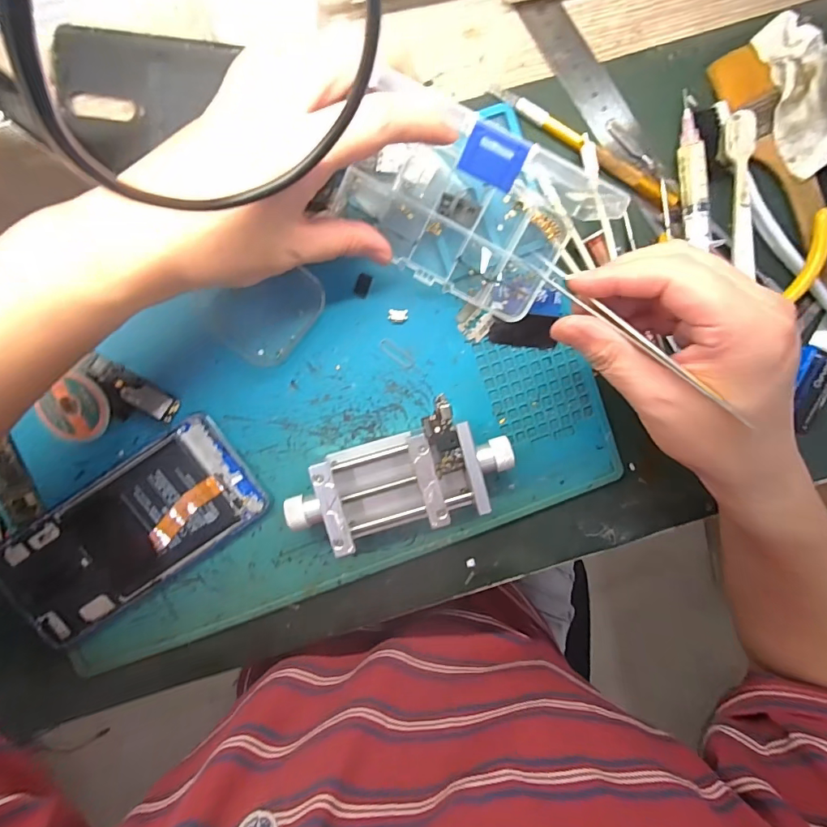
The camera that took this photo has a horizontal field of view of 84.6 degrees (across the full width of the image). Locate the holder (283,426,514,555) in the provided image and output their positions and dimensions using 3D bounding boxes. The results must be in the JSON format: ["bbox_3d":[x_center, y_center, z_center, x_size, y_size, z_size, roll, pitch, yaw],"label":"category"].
[{"bbox_3d":[-0.008,0.043,0.280,0.135,0.033,0.055,-17,97,-2],"label":"holder"}]

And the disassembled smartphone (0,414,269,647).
[{"bbox_3d":[-0.174,0.072,0.282,0.158,0.011,0.074,-35,97,0],"label":"disassembled smartphone"}]

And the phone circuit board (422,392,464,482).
[{"bbox_3d":[0.017,0.013,0.266,0.018,0.004,0.045,-14,96,0],"label":"phone circuit board"}]

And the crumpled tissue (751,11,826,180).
[{"bbox_3d":[0.257,-0.200,0.274,0.075,0.023,0.092,-23,97,-1],"label":"crumpled tissue"}]

